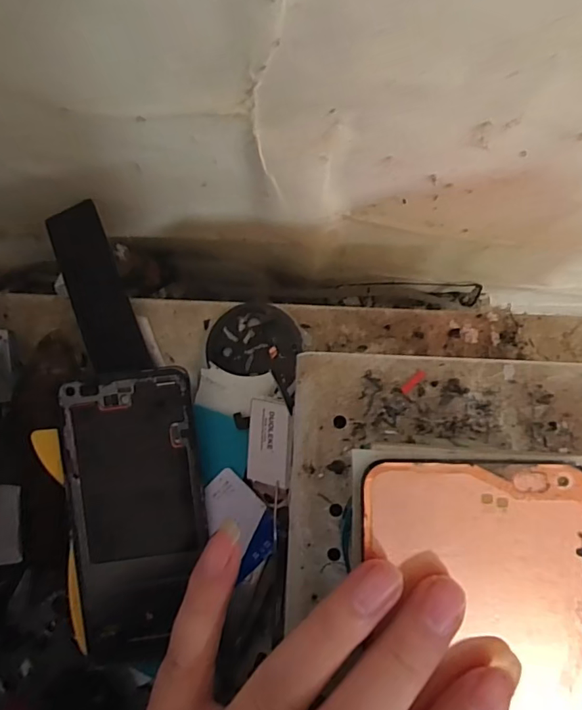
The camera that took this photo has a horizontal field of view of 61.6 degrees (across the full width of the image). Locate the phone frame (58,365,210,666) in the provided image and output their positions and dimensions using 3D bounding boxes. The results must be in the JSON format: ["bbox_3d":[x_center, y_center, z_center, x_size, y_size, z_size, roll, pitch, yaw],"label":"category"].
[{"bbox_3d":[-0.087,0.093,0.280,0.074,0.013,0.166,-6,95,-1],"label":"phone frame"}]

